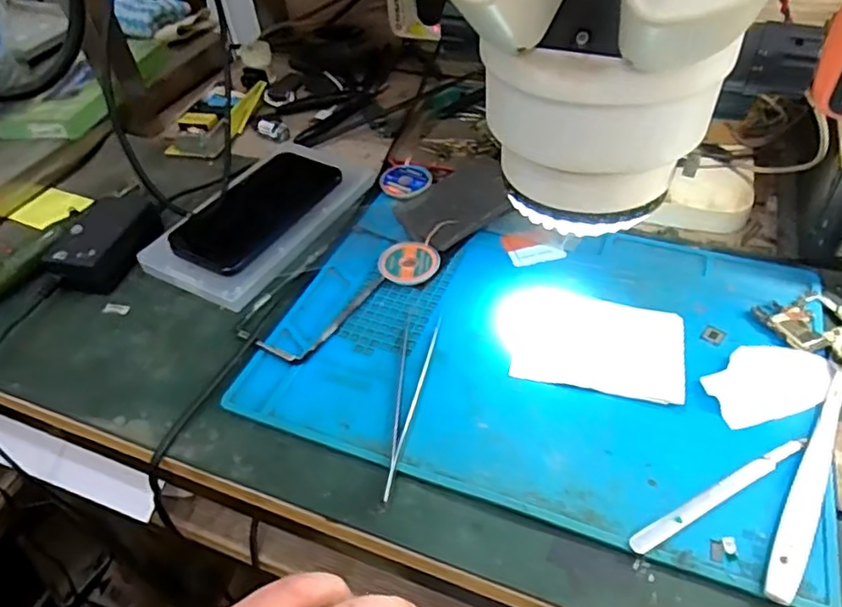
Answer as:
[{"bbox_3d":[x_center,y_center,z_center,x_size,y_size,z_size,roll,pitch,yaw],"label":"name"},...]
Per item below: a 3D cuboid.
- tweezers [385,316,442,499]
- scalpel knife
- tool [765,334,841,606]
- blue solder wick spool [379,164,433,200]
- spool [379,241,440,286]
[{"bbox_3d":[-0.008,0.057,0.374,0.022,0.012,0.136,3,48,9],"label":"tweezers"},{"bbox_3d":[0.160,0.100,0.320,0.118,0.004,0.009,-23,48,-16],"label":"scalpel knife"},{"bbox_3d":[0.222,0.079,0.330,0.018,0.008,0.190,24,52,26],"label":"tool"},{"bbox_3d":[-0.013,-0.107,0.529,0.043,0.008,0.043,-3,45,3],"label":"blue solder wick spool"},{"bbox_3d":[-0.008,-0.029,0.458,0.044,0.013,0.041,-3,45,3],"label":"spool"}]

